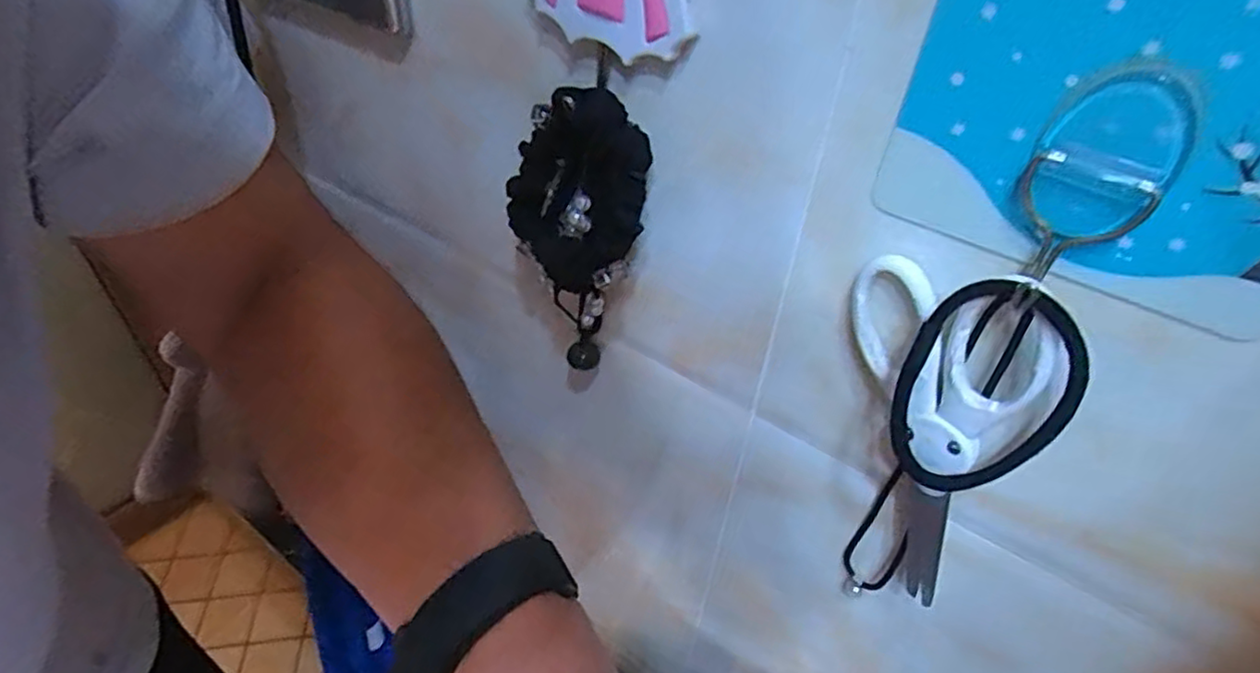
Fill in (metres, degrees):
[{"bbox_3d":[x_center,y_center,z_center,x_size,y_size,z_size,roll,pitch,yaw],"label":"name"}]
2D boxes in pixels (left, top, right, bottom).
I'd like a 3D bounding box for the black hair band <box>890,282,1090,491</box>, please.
[{"bbox_3d":[0.098,0.017,0.179,0.044,0.068,0.012,18,44,16],"label":"black hair band"}]

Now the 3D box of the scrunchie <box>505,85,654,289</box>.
[{"bbox_3d":[-0.019,-0.048,0.237,0.057,0.077,0.020,25,46,22],"label":"scrunchie"}]

